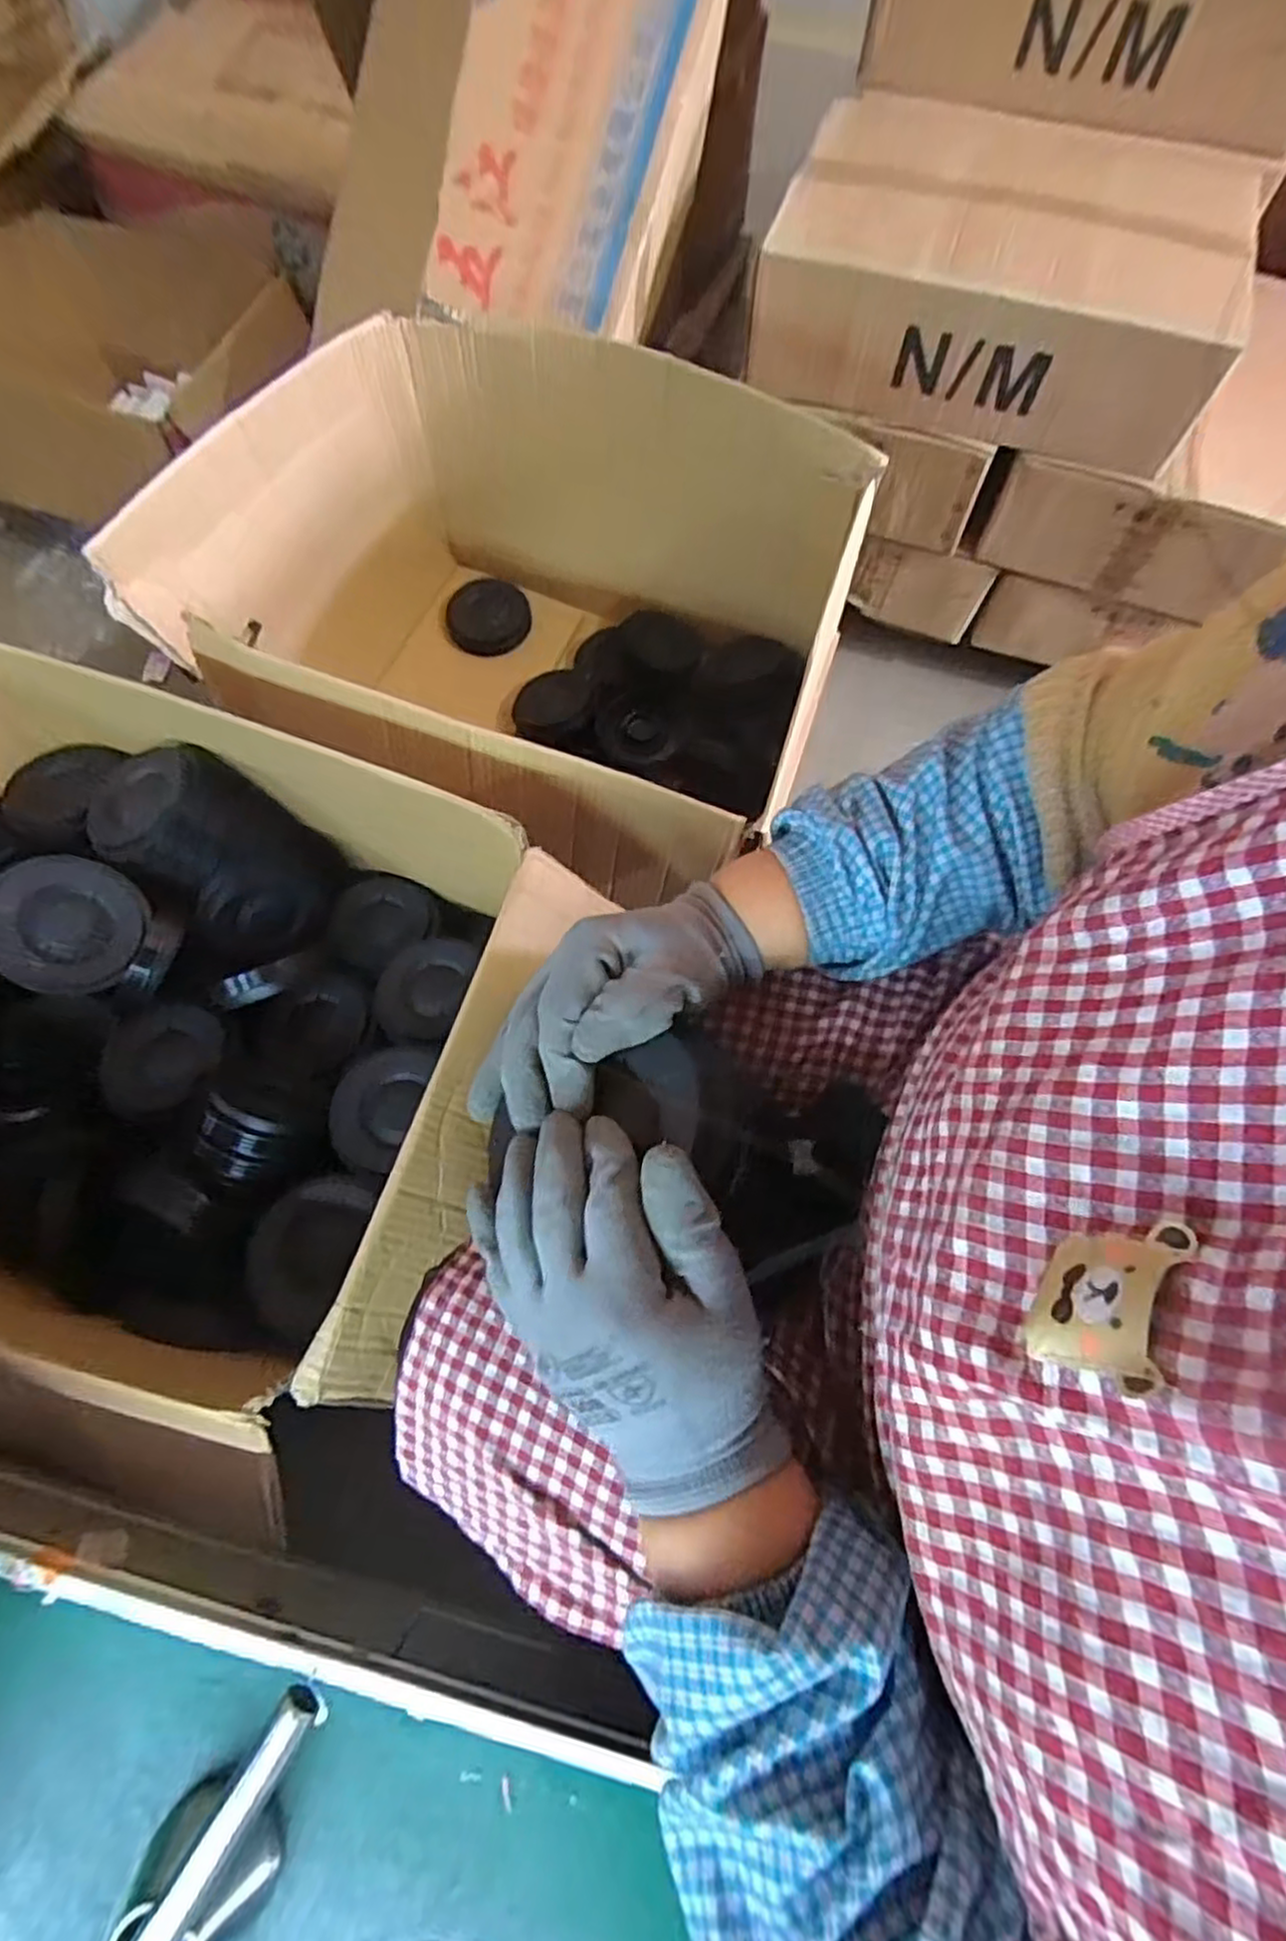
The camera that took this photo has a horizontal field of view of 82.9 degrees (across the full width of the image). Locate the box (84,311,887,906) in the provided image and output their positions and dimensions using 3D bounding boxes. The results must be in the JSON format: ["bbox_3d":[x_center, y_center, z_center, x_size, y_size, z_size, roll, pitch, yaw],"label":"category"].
[{"bbox_3d":[-0.137,-0.387,0.882,0.642,0.377,0.507,23,71,6],"label":"box"}]

